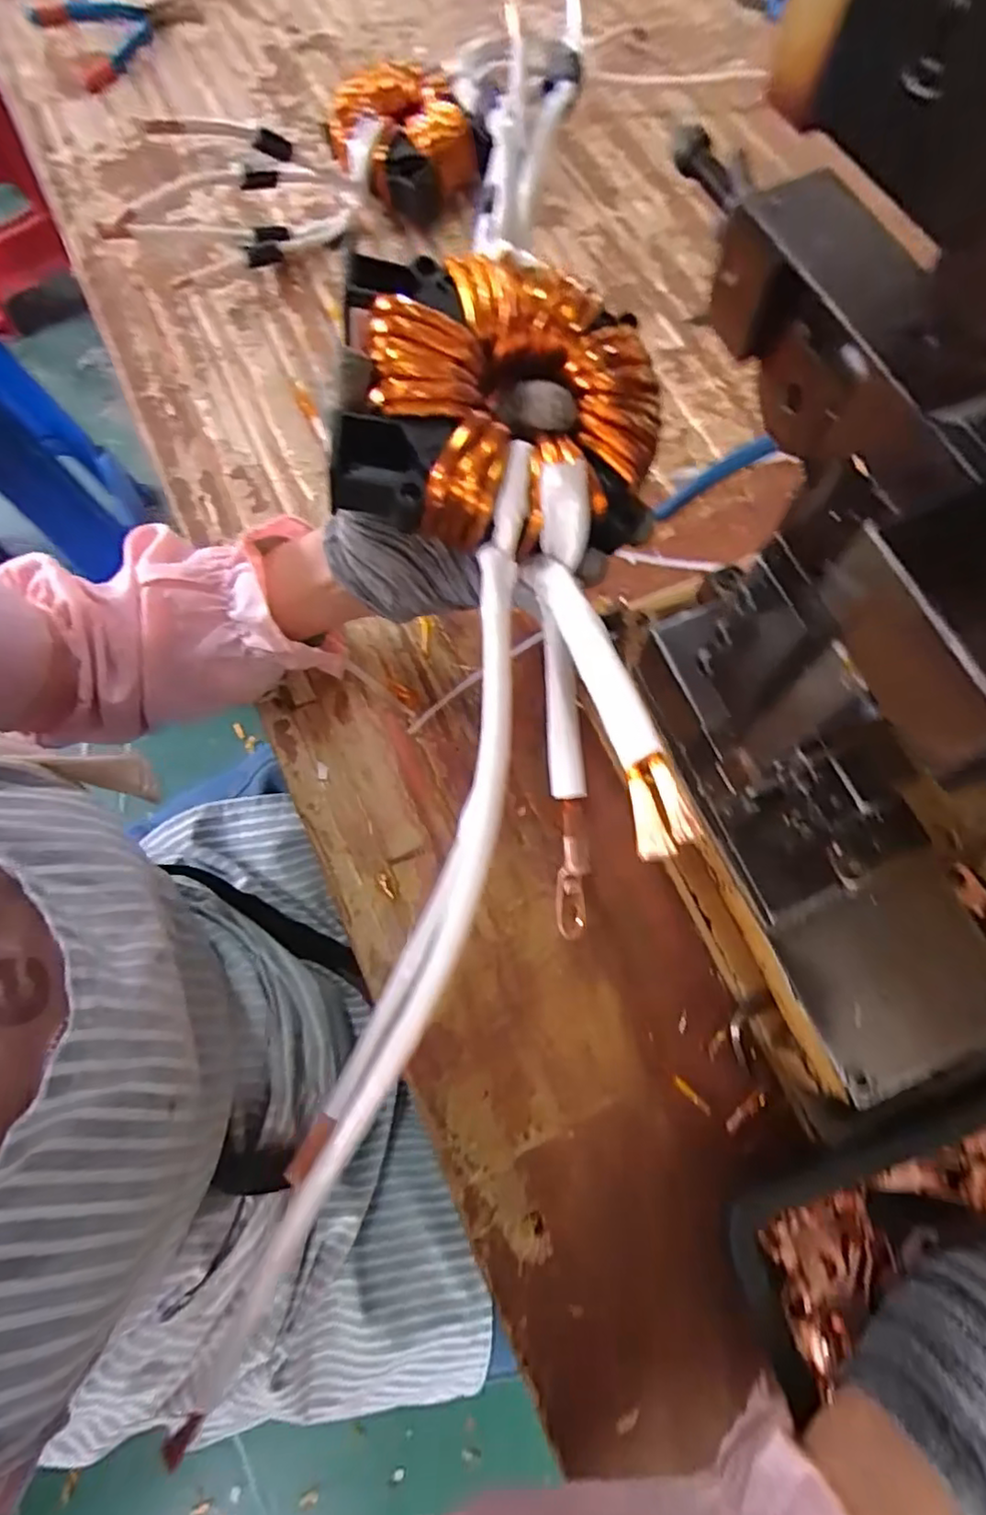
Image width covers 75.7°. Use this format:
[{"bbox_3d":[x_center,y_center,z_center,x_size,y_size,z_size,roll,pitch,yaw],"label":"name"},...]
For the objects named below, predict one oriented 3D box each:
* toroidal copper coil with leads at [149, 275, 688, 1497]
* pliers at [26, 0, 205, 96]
[{"bbox_3d":[-0.004,0.003,0.239,0.135,0.058,0.404,6,82,4],"label":"toroidal copper coil with leads"},{"bbox_3d":[-0.381,-0.763,0.655,0.158,0.013,0.166,-38,75,-10],"label":"pliers"}]

